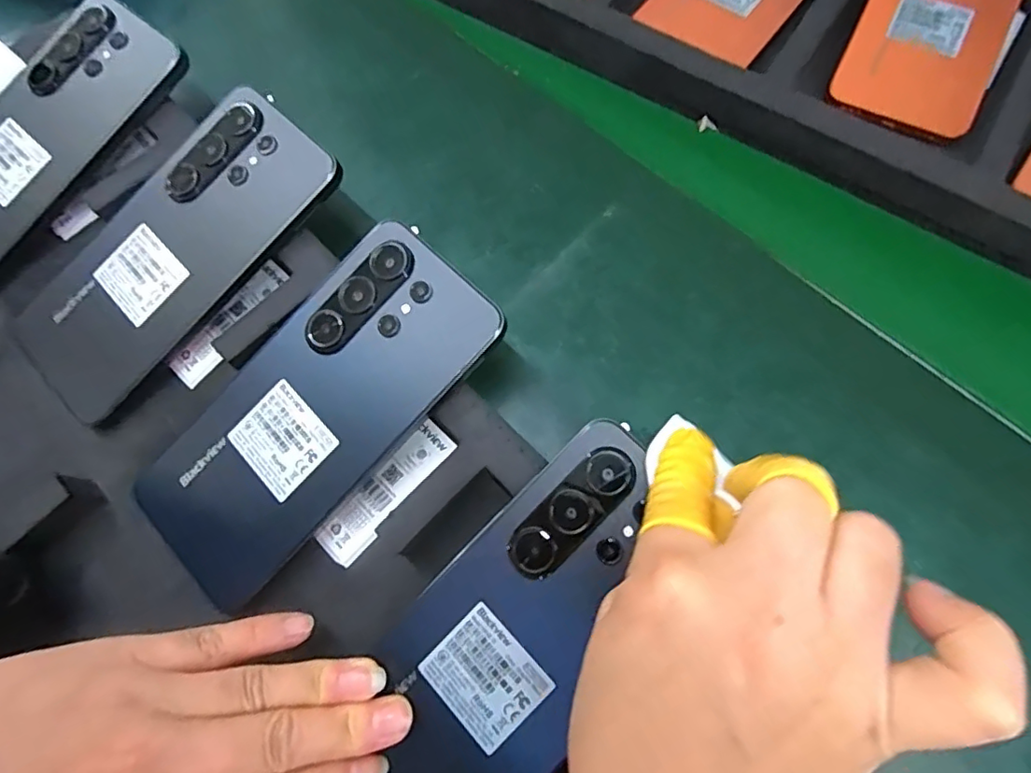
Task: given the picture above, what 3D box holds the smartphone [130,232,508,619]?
[{"bbox_3d":[-0.086,0.010,0.241,0.075,0.006,0.168,44,91,13],"label":"smartphone"}]

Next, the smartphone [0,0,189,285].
[{"bbox_3d":[-0.248,-0.126,0.292,0.074,0.009,0.165,39,88,12],"label":"smartphone"}]

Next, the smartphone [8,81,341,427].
[{"bbox_3d":[-0.164,-0.065,0.270,0.076,0.009,0.167,44,90,13],"label":"smartphone"}]

